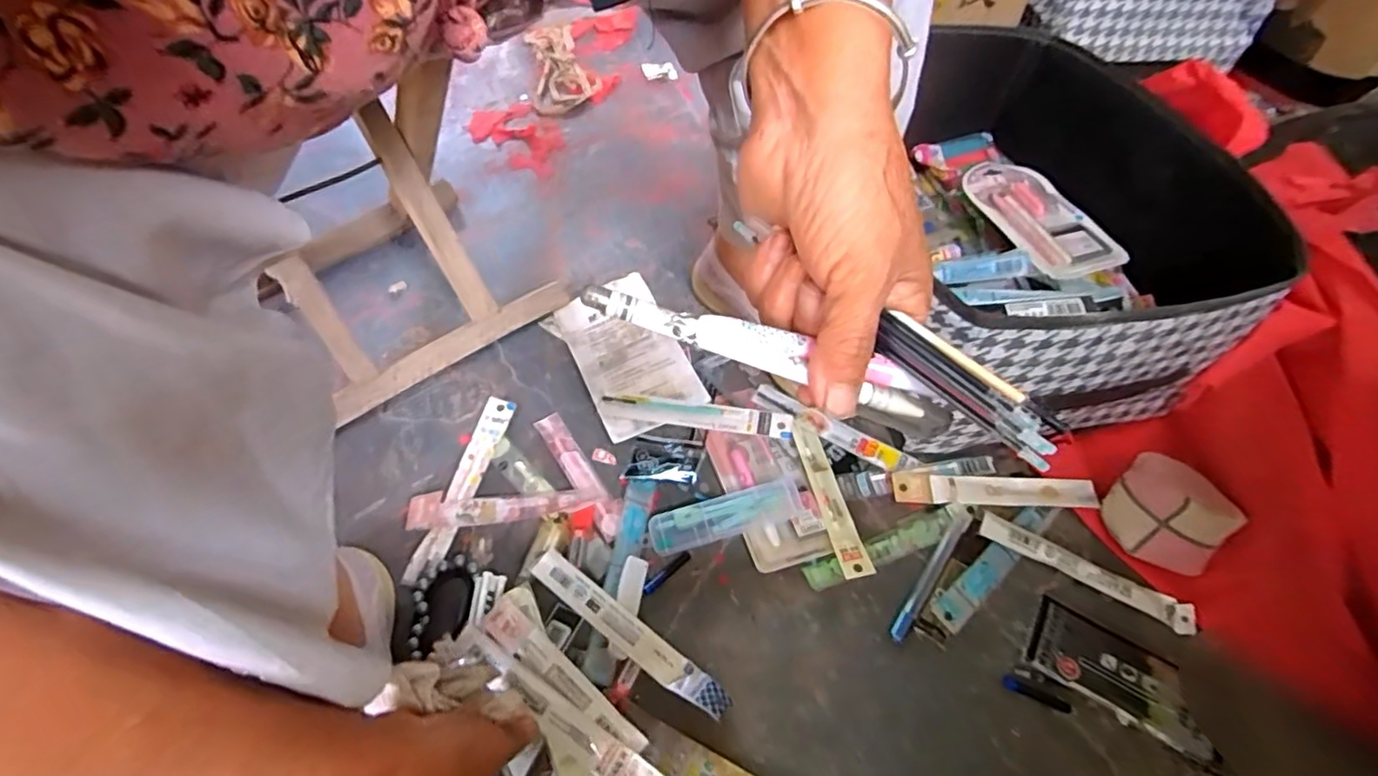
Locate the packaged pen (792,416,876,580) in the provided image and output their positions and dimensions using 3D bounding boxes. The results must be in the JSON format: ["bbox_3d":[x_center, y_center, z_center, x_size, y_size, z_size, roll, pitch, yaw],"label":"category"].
[{"bbox_3d":[0.120,0.090,0.545,0.026,0.009,0.150,-8,54,-10],"label":"packaged pen"}]

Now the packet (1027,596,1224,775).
[{"bbox_3d":[0.323,0.213,0.467,0.129,0.007,0.065,29,57,16],"label":"packet"}]

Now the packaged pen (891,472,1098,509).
[{"bbox_3d":[0.268,0.090,0.555,0.177,0.010,0.027,2,53,-3],"label":"packaged pen"}]

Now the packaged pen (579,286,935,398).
[{"bbox_3d":[0.026,-0.016,0.229,0.129,0.010,0.014,14,52,-13],"label":"packaged pen"}]

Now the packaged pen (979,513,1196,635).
[{"bbox_3d":[0.322,0.147,0.511,0.169,0.009,0.022,24,55,13],"label":"packaged pen"}]

